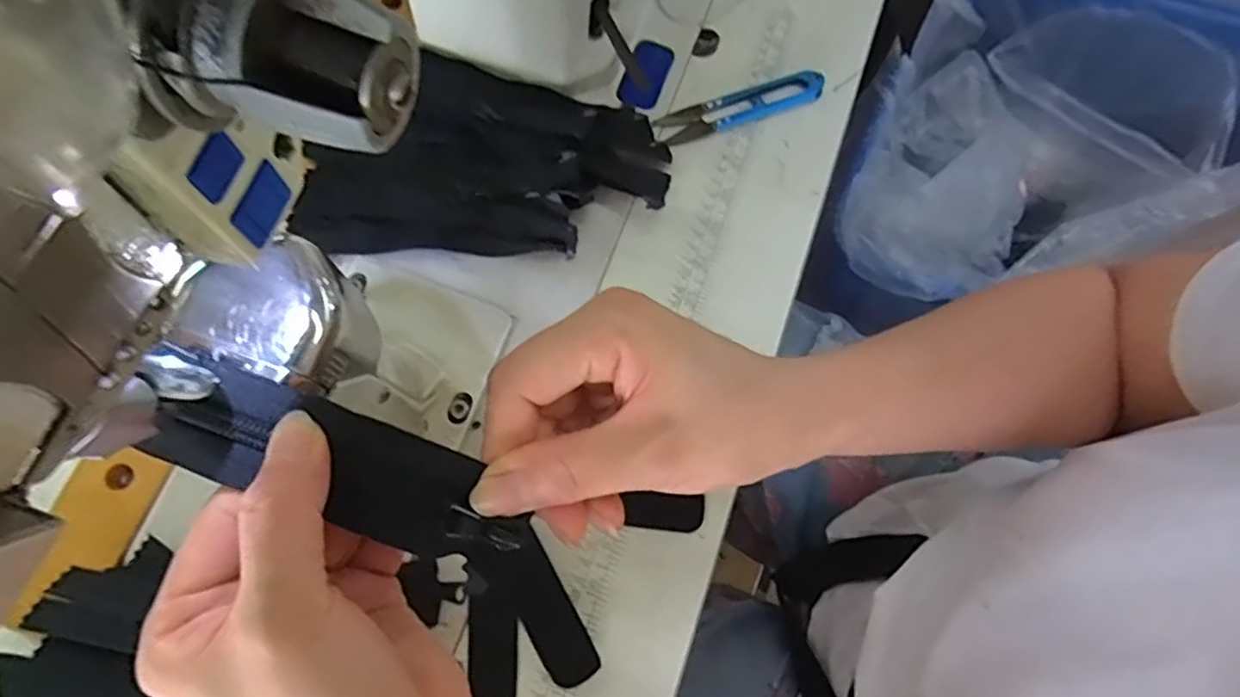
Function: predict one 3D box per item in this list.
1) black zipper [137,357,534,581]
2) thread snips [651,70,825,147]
[{"bbox_3d":[-0.081,0.037,0.204,0.110,0.007,0.033,24,74,-3],"label":"black zipper"},{"bbox_3d":[0.081,-0.165,0.452,0.115,0.009,0.030,-18,71,-3],"label":"thread snips"}]

